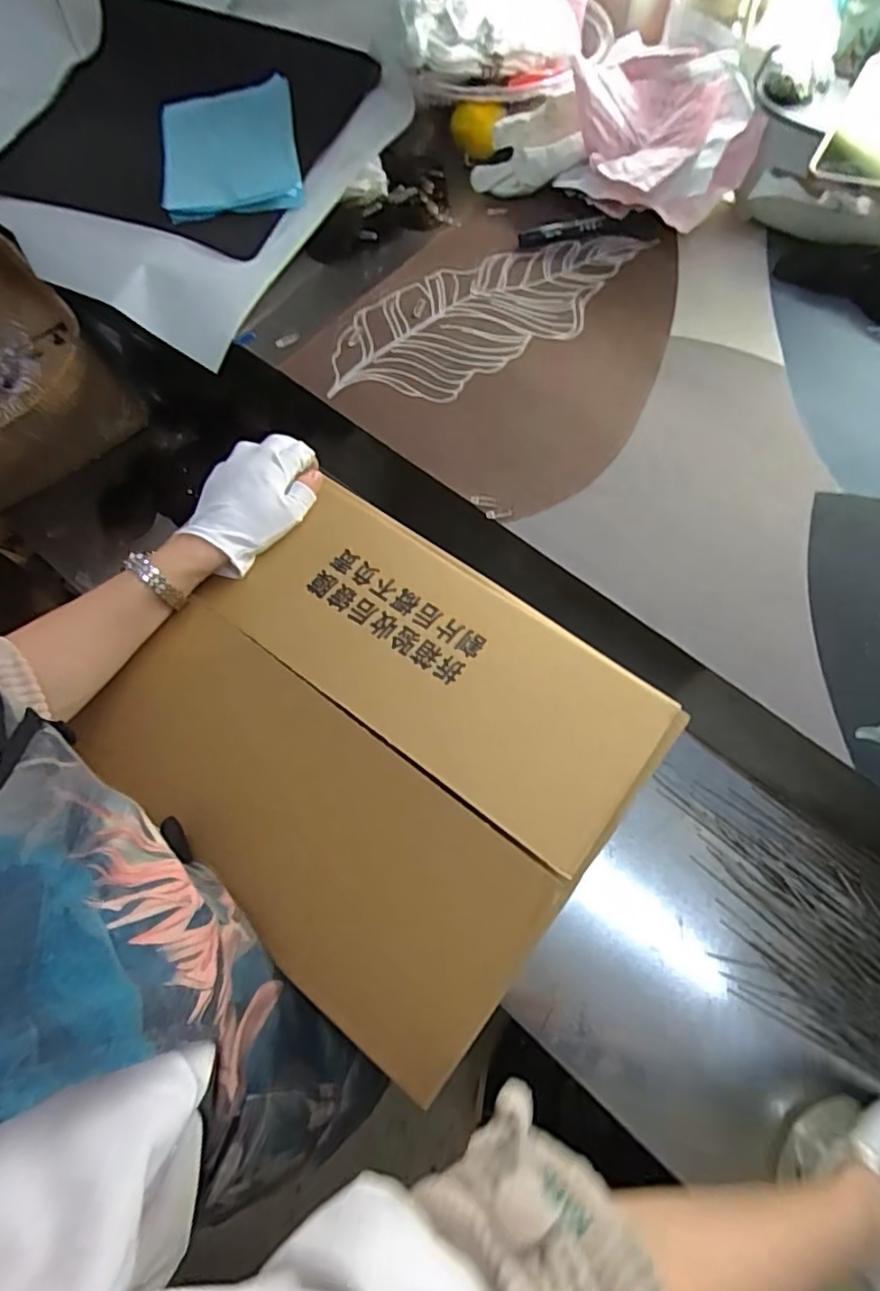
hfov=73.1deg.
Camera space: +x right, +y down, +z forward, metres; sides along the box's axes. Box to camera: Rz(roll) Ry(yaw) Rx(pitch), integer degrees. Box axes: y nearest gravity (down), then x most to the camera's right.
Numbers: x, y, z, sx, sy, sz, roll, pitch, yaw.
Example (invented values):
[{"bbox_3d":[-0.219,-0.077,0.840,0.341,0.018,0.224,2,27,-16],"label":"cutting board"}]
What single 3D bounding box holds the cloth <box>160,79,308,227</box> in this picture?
[{"bbox_3d":[-0.233,-0.548,0.654,0.150,0.022,0.202,-12,68,3],"label":"cloth"}]

